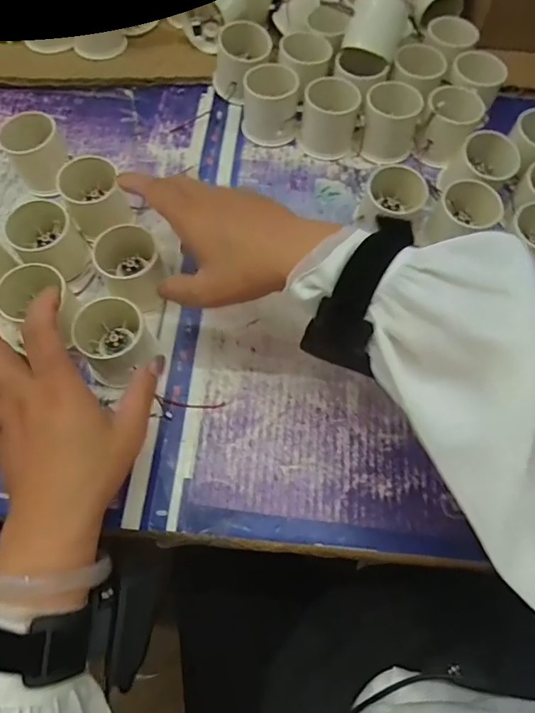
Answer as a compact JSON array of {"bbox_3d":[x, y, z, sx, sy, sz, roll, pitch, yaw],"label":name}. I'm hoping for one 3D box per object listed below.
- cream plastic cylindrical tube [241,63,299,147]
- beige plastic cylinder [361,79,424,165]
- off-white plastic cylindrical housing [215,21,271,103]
[{"bbox_3d":[0.004,-0.238,0.451,0.052,0.055,0.050,1,68,-2],"label":"cream plastic cylindrical tube"},{"bbox_3d":[0.118,-0.224,0.451,0.055,0.053,0.068,13,68,3],"label":"beige plastic cylinder"},{"bbox_3d":[-0.026,-0.294,0.472,0.047,0.050,0.054,35,71,11],"label":"off-white plastic cylindrical housing"}]

